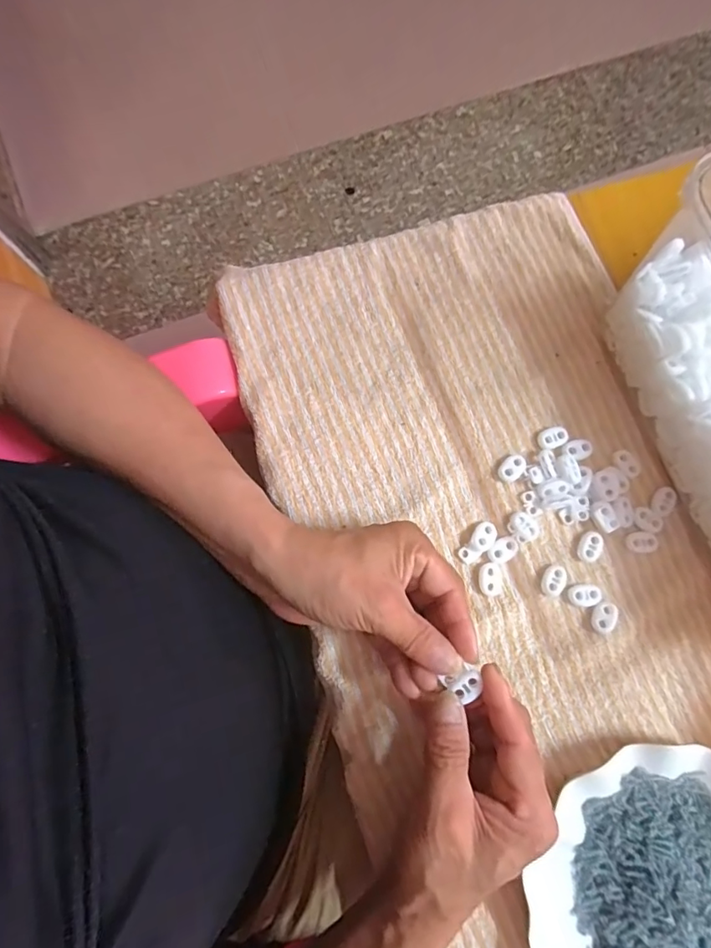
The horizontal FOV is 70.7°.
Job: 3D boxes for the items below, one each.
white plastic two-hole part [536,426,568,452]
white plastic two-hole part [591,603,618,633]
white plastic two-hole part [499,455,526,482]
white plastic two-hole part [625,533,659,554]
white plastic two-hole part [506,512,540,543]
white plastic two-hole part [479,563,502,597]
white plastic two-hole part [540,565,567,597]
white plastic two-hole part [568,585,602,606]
[{"bbox_3d":[0.144,-0.026,0.368,0.023,0.007,0.015,-17,82,-5],"label":"white plastic two-hole part"},{"bbox_3d":[0.172,0.100,0.347,0.015,0.006,0.021,23,81,1],"label":"white plastic two-hole part"},{"bbox_3d":[0.114,-0.004,0.363,0.014,0.007,0.022,42,82,4],"label":"white plastic two-hole part"},{"bbox_3d":[0.204,0.049,0.357,0.022,0.004,0.014,4,81,-2],"label":"white plastic two-hole part"},{"bbox_3d":[0.120,0.038,0.357,0.019,0.006,0.021,-42,85,-8],"label":"white plastic two-hole part"},{"bbox_3d":[0.094,0.074,0.349,0.015,0.004,0.022,-1,81,-3],"label":"white plastic two-hole part"},{"bbox_3d":[0.139,0.075,0.351,0.016,0.005,0.021,28,81,2],"label":"white plastic two-hole part"},{"bbox_3d":[0.160,0.085,0.350,0.022,0.005,0.014,0,81,-3],"label":"white plastic two-hole part"}]

